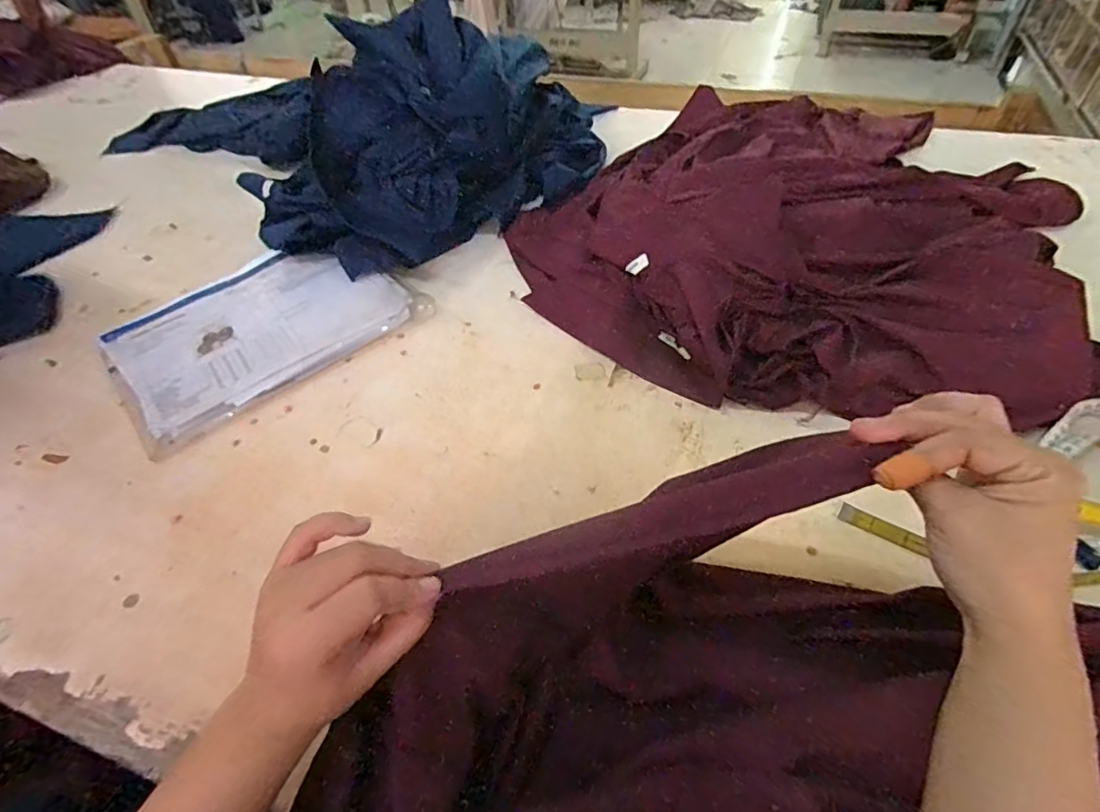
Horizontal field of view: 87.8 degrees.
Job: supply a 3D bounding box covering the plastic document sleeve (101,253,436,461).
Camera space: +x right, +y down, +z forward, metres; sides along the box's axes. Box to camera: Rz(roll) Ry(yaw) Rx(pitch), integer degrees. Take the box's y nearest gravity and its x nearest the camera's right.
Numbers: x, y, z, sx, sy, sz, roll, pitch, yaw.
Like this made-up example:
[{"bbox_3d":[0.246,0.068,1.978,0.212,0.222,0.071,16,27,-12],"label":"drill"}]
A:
[{"bbox_3d":[-0.344,-0.103,0.683,0.321,0.017,0.248,-34,53,-24],"label":"plastic document sleeve"}]

